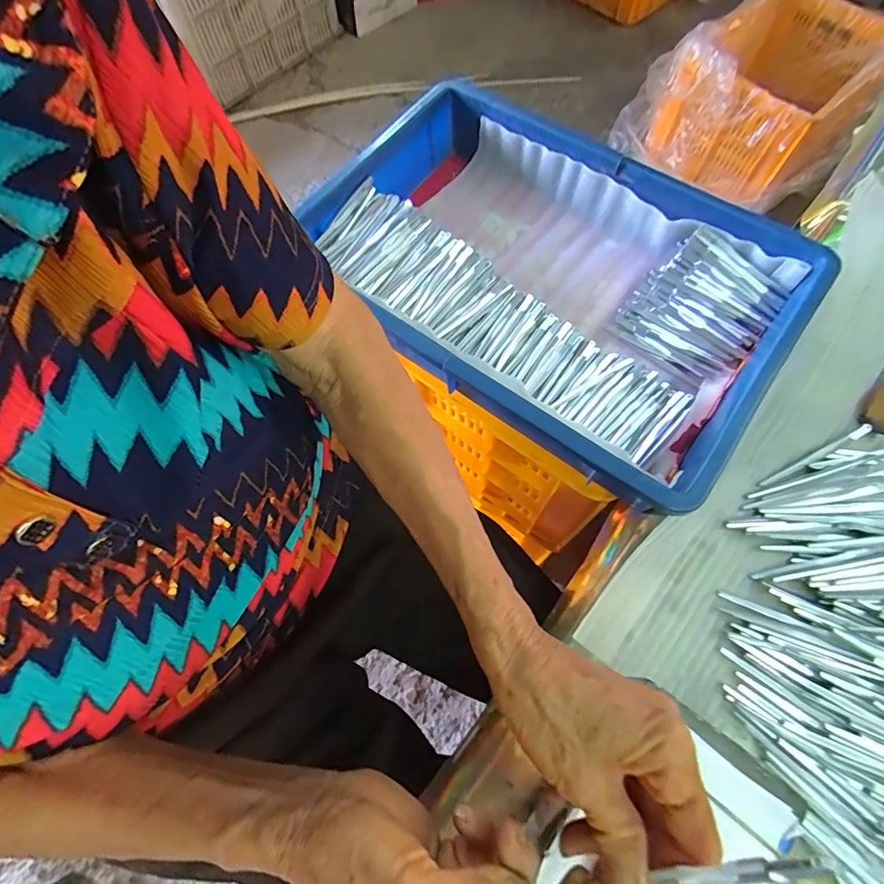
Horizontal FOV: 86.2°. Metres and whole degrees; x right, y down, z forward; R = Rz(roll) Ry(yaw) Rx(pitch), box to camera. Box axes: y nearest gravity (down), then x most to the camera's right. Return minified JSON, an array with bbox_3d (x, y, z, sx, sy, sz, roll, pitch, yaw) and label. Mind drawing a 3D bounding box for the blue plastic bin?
[{"bbox_3d":[0.084,-0.166,0.461,0.459,0.090,0.295,39,73,16],"label":"blue plastic bin"}]

